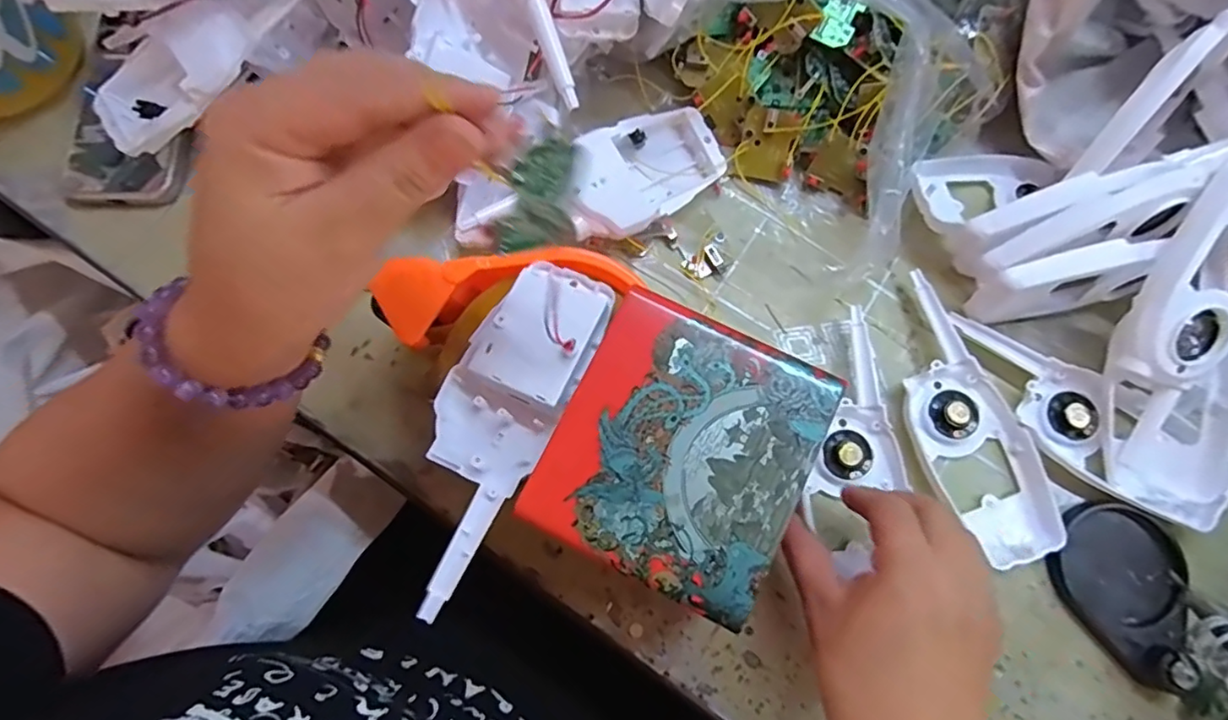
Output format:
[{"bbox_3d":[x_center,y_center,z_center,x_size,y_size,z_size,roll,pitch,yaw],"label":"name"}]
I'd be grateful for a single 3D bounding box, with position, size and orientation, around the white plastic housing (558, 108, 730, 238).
[{"bbox_3d":[0.016,-0.115,0.358,0.108,0.043,0.058,-34,79,-6],"label":"white plastic housing"}]

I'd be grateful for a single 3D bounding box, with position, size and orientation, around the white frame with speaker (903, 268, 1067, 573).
[{"bbox_3d":[0.197,0.034,0.335,0.059,0.013,0.160,-25,79,-5],"label":"white frame with speaker"}]

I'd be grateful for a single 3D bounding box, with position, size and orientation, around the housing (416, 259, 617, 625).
[{"bbox_3d":[-0.056,0.026,0.275,0.056,0.024,0.160,31,80,7],"label":"housing"}]

